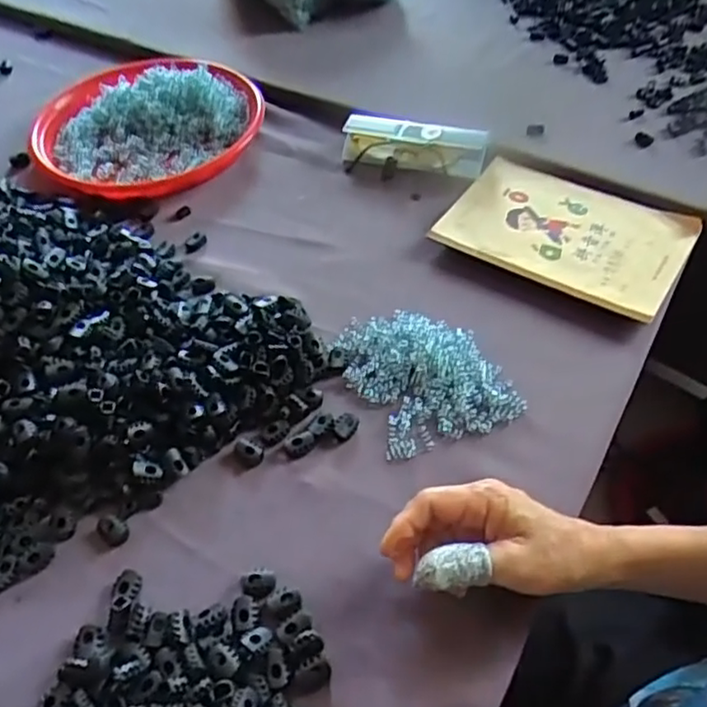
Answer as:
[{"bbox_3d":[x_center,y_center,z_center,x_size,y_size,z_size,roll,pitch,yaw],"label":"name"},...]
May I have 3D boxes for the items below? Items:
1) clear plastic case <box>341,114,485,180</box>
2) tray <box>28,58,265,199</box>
[{"bbox_3d":[0.060,-0.213,0.681,0.148,0.050,0.033,19,53,18],"label":"clear plastic case"},{"bbox_3d":[-0.231,-0.254,0.735,0.235,0.046,0.229,9,51,11],"label":"tray"}]

